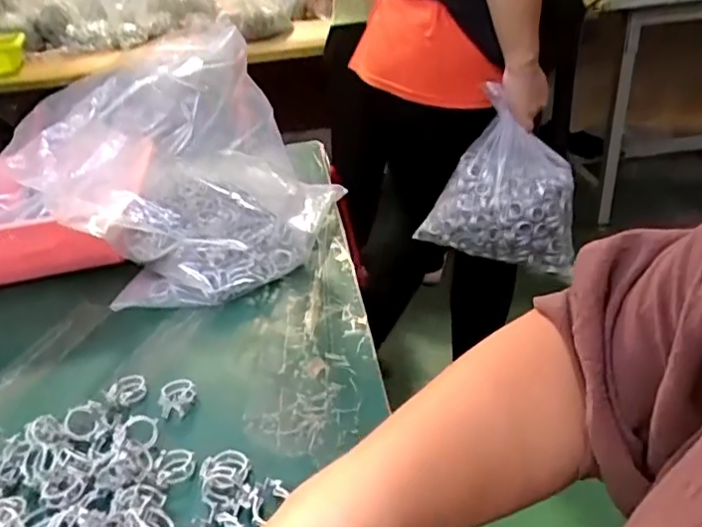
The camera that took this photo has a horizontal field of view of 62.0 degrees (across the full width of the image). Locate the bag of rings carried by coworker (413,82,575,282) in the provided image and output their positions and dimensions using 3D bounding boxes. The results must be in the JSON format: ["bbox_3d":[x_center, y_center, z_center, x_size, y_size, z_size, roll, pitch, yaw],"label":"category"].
[{"bbox_3d":[0.231,-0.130,0.926,0.236,0.250,0.170,2,32,15],"label":"bag of rings carried by coworker"}]

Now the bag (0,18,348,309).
[{"bbox_3d":[-0.150,-0.103,0.598,0.201,0.202,0.242,3,33,15],"label":"bag"}]

